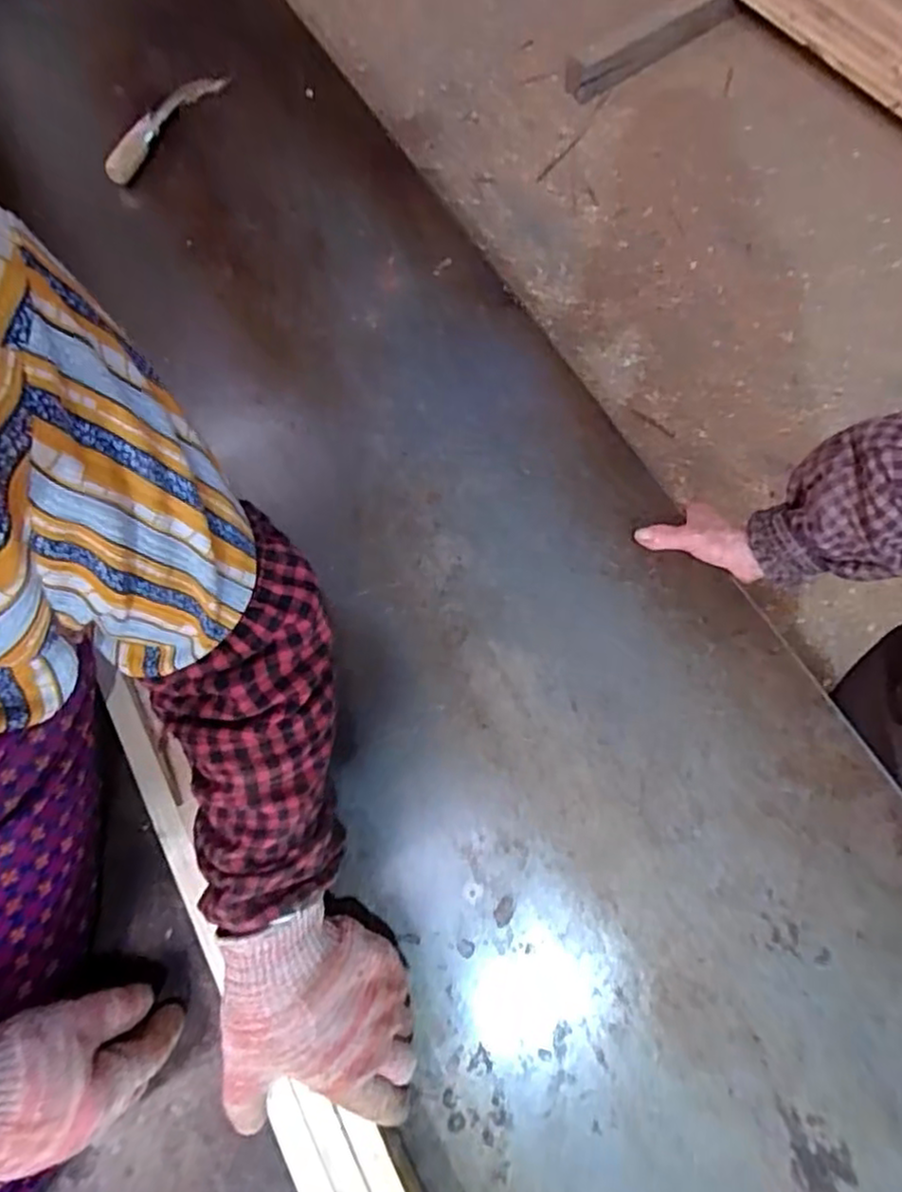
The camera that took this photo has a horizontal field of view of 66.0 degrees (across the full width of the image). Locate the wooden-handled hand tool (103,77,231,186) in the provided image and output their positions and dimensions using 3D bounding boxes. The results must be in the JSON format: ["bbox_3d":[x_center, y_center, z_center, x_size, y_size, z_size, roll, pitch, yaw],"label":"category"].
[{"bbox_3d":[-0.344,-0.560,0.815,0.057,0.030,0.203,27,73,10],"label":"wooden-handled hand tool"}]

